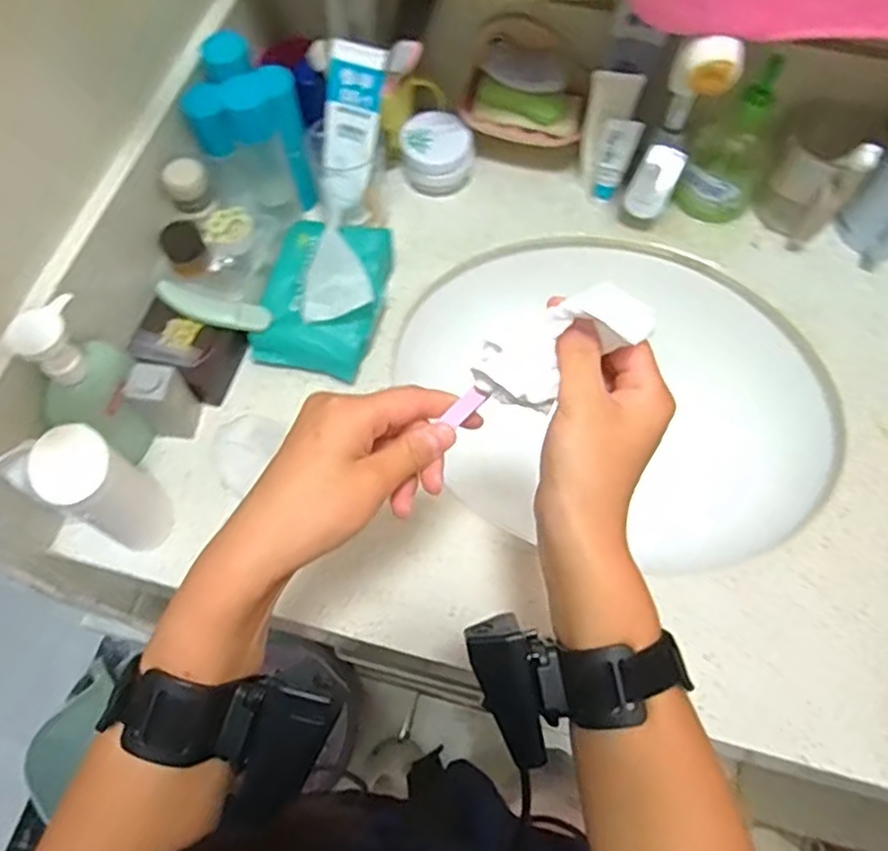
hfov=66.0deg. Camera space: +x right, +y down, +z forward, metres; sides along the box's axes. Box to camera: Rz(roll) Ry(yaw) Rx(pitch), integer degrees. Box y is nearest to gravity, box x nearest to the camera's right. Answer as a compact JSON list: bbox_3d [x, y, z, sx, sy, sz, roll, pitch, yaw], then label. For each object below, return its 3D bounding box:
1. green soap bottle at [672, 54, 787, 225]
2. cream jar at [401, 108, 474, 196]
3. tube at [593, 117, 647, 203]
[{"bbox_3d":[0.289,-0.278,0.677,0.073,0.156,0.076,19,67,9],"label":"green soap bottle"},{"bbox_3d":[-0.006,-0.285,0.732,0.073,0.061,0.071,0,65,0],"label":"cream jar"},{"bbox_3d":[0.175,-0.265,0.701,0.033,0.099,0.022,19,67,9],"label":"tube"}]

